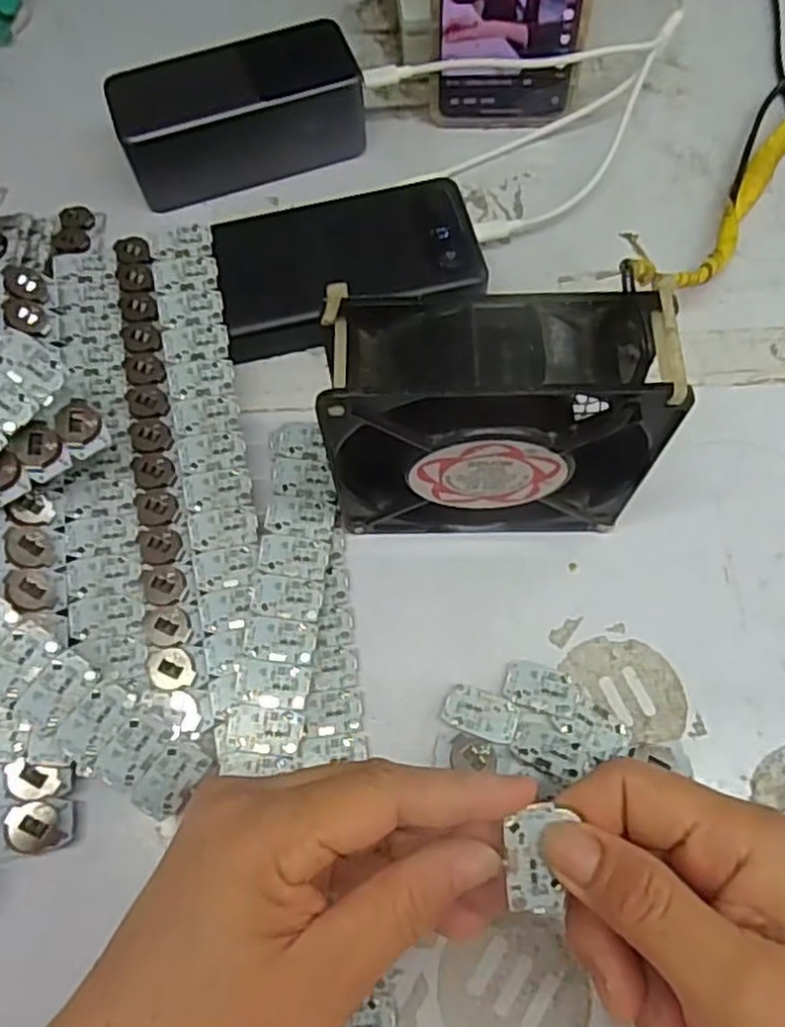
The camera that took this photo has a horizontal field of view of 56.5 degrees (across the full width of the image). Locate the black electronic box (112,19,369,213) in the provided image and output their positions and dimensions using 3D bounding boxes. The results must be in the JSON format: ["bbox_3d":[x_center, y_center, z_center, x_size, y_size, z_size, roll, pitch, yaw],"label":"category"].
[{"bbox_3d":[-0.082,-0.215,0.401,0.128,0.051,0.057,-22,69,-7],"label":"black electronic box"}]

